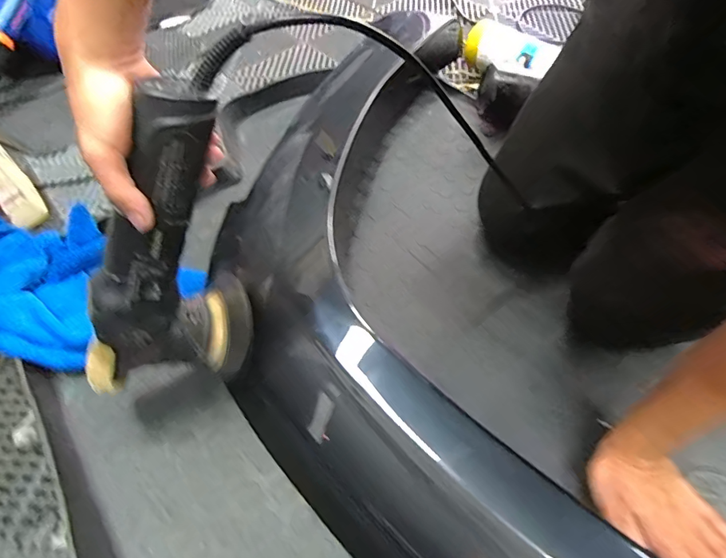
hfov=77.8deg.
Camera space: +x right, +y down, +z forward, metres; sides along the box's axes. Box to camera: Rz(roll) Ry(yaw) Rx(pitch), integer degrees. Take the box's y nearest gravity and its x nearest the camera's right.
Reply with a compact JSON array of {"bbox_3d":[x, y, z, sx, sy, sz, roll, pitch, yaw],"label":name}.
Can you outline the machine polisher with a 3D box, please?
[{"bbox_3d":[-0.169,-0.019,0.403,0.083,0.285,0.137,24,36,18],"label":"machine polisher"}]

